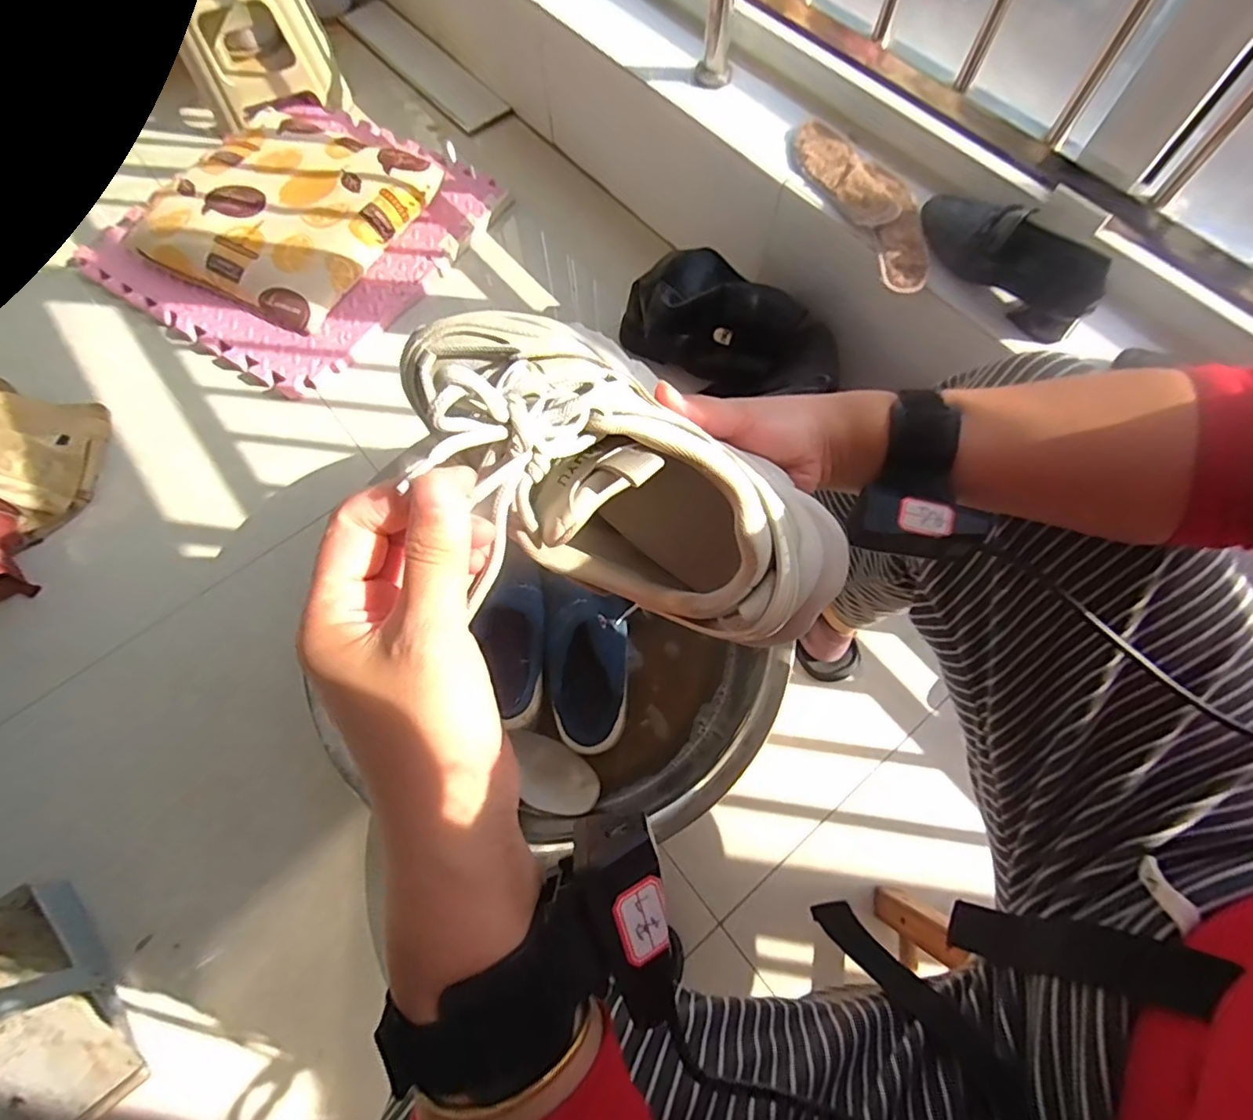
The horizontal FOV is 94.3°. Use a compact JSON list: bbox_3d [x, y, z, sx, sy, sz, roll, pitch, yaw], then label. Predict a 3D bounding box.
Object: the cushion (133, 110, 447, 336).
[{"bbox_3d":[-0.628,-0.679,1.120,0.424,0.098,0.479,28,71,12],"label":"cushion"}]

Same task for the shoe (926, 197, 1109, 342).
[{"bbox_3d":[0.475,-0.391,0.728,0.095,0.070,0.258,-28,70,-10],"label":"shoe"}]

